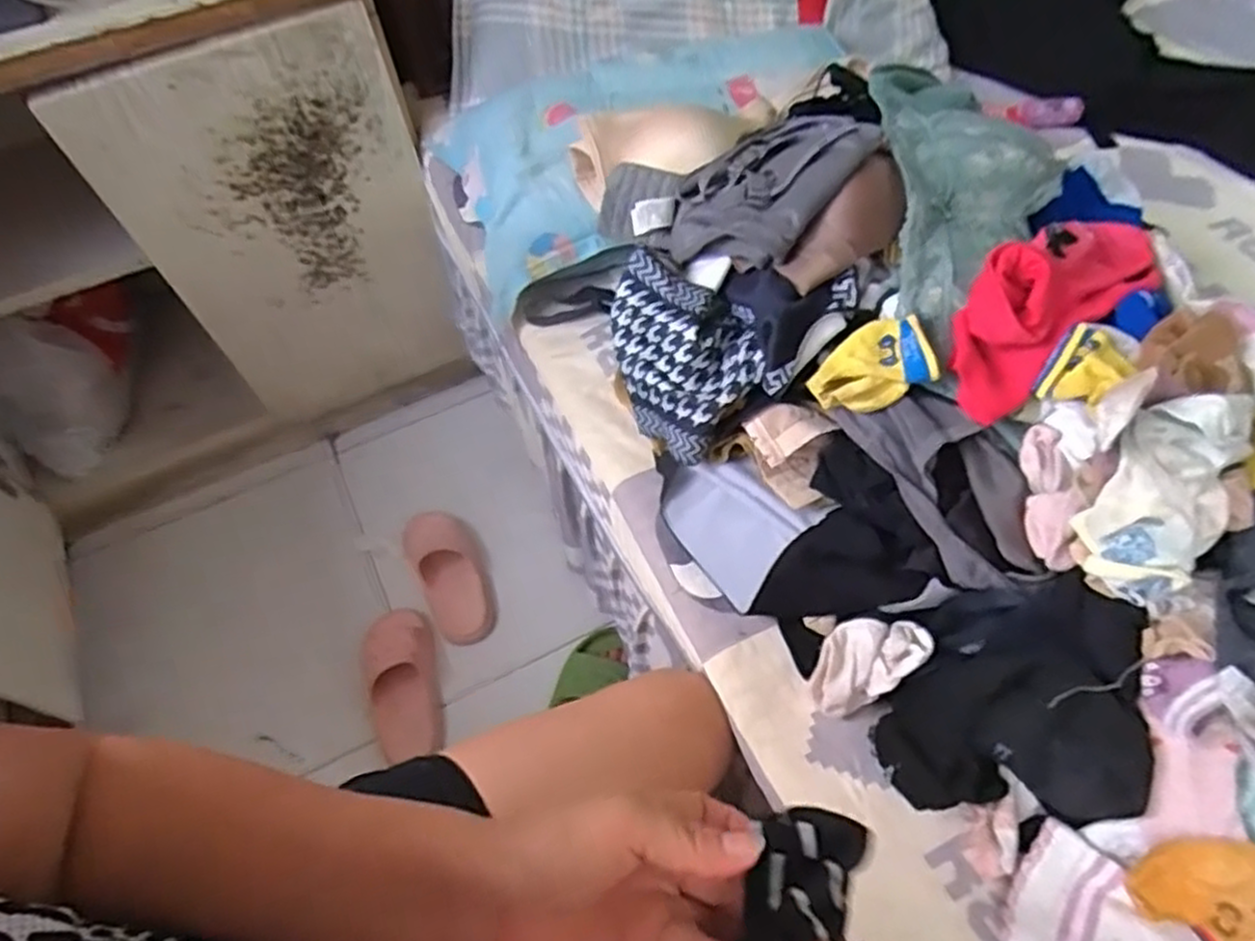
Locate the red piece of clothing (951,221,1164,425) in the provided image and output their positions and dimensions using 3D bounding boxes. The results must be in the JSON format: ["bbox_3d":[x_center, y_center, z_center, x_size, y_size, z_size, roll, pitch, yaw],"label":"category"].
[{"bbox_3d":[0.329,-0.140,0.568,0.247,0.069,0.081,-35,61,-19],"label":"red piece of clothing"}]

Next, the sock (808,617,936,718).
[{"bbox_3d":[0.181,0.148,0.573,0.081,0.065,0.056,-33,60,-17],"label":"sock"}]

